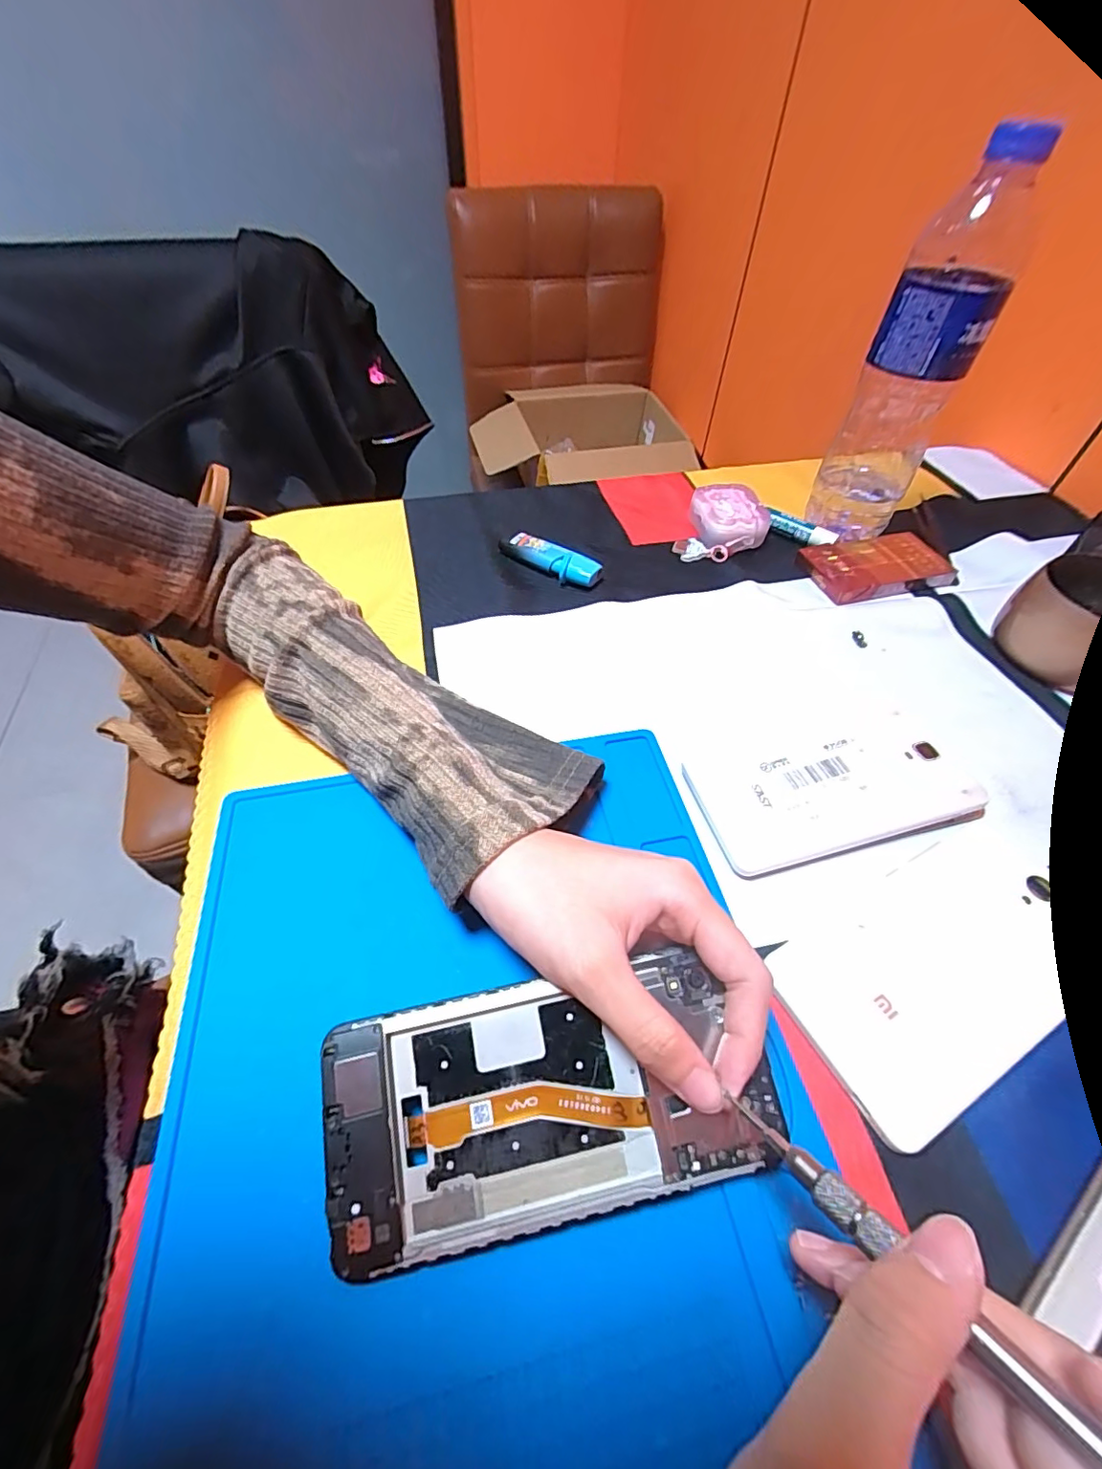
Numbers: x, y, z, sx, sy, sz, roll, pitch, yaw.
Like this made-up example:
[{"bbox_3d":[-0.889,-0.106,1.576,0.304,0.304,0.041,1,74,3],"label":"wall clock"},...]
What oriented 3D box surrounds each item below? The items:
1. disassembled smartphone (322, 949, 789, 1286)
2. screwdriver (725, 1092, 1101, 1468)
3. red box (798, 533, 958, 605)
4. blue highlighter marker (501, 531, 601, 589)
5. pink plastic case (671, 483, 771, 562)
[{"bbox_3d":[-0.003,0.124,0.182,0.140,0.008,0.073,-11,70,-5],"label":"disassembled smartphone"},{"bbox_3d":[0.087,0.129,0.129,0.008,0.007,0.102,-31,31,-24],"label":"screwdriver"},{"bbox_3d":[0.246,-0.128,0.406,0.099,0.015,0.055,-12,51,-9],"label":"red box"},{"bbox_3d":[-0.002,-0.131,0.404,0.081,0.015,0.021,29,56,23],"label":"blue highlighter marker"},{"bbox_3d":[0.139,-0.169,0.432,0.063,0.027,0.075,17,52,15],"label":"pink plastic case"}]

